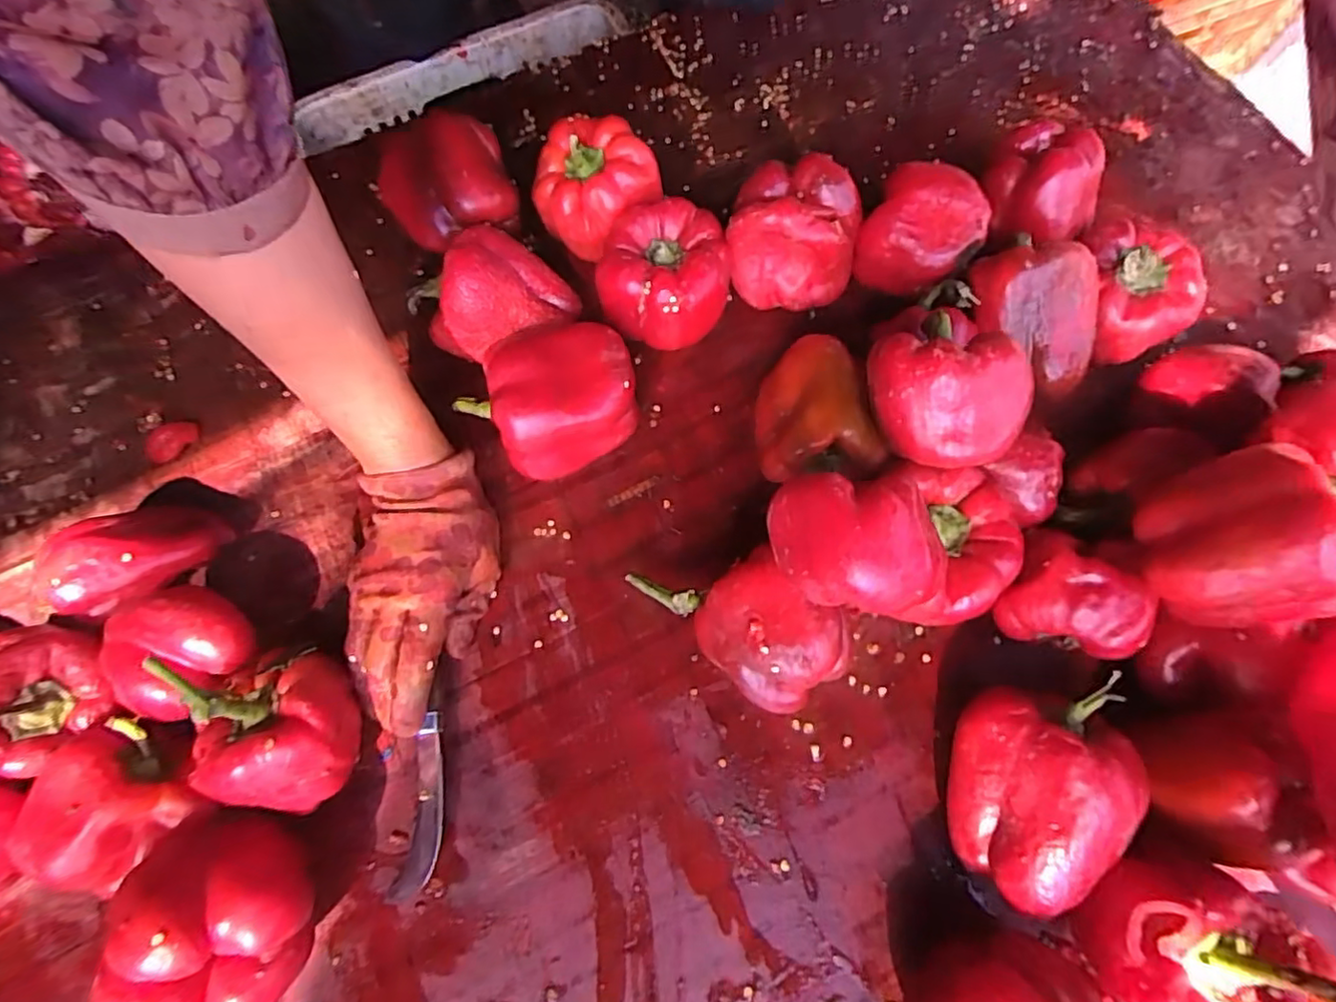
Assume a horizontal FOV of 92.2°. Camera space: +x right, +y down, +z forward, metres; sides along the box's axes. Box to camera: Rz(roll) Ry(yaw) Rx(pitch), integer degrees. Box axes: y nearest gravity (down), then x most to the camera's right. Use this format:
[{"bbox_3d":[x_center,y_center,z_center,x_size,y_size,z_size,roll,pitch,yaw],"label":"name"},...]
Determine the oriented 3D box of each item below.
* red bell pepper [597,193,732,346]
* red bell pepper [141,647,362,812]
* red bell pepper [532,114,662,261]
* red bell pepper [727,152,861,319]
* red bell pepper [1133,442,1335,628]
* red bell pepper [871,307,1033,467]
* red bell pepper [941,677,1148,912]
[{"bbox_3d":[-0.003,-0.148,0.437,0.082,0.076,0.083,-2,72,0],"label":"red bell pepper"},{"bbox_3d":[-0.203,0.117,0.333,0.065,0.102,0.081,-2,72,0],"label":"red bell pepper"},{"bbox_3d":[-0.049,-0.213,0.457,0.083,0.079,0.067,-1,72,0],"label":"red bell pepper"},{"bbox_3d":[0.083,-0.172,0.435,0.081,0.088,0.062,10,73,4],"label":"red bell pepper"},{"bbox_3d":[0.276,0.015,0.306,0.071,0.067,0.083,-1,72,0],"label":"red bell pepper"},{"bbox_3d":[0.143,-0.054,0.335,0.077,0.060,0.066,10,73,4],"label":"red bell pepper"},{"bbox_3d":[0.188,0.150,0.335,0.076,0.077,0.108,9,73,3],"label":"red bell pepper"}]

